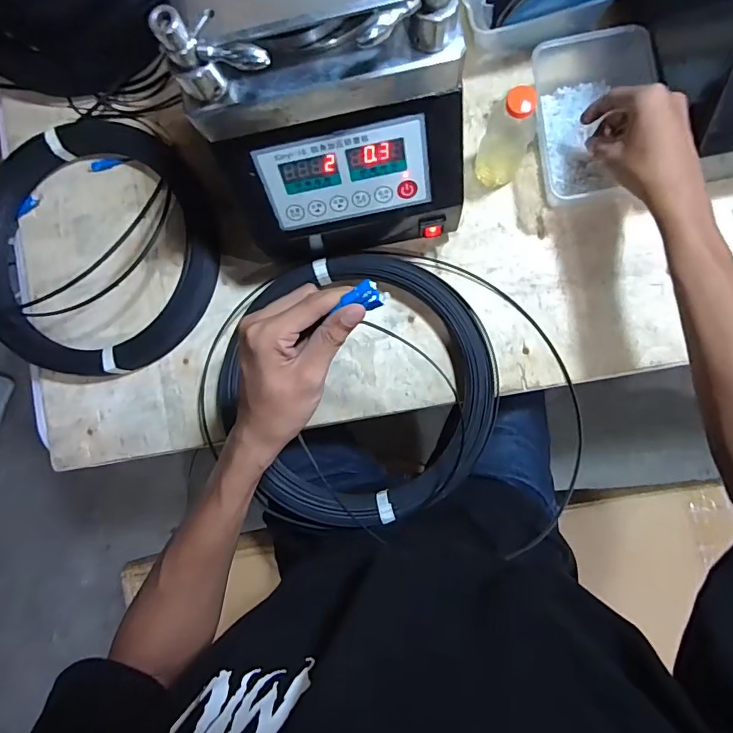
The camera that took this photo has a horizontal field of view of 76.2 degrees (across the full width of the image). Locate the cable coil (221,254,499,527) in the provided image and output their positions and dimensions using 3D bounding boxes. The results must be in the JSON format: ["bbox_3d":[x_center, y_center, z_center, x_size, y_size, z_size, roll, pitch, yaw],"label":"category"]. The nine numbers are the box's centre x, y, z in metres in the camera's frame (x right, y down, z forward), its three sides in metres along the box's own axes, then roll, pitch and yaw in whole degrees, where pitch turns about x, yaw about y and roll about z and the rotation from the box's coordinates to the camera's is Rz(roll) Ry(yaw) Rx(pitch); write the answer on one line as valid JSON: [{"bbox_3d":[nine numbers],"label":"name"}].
[{"bbox_3d":[-0.013,0.021,0.550,0.319,0.040,0.308,0,89,7],"label":"cable coil"}]

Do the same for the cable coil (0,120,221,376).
[{"bbox_3d":[-0.342,-0.152,0.590,0.305,0.046,0.317,0,89,7],"label":"cable coil"}]

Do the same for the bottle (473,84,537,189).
[{"bbox_3d":[0.148,-0.238,0.497,0.048,0.131,0.041,23,91,7],"label":"bottle"}]

